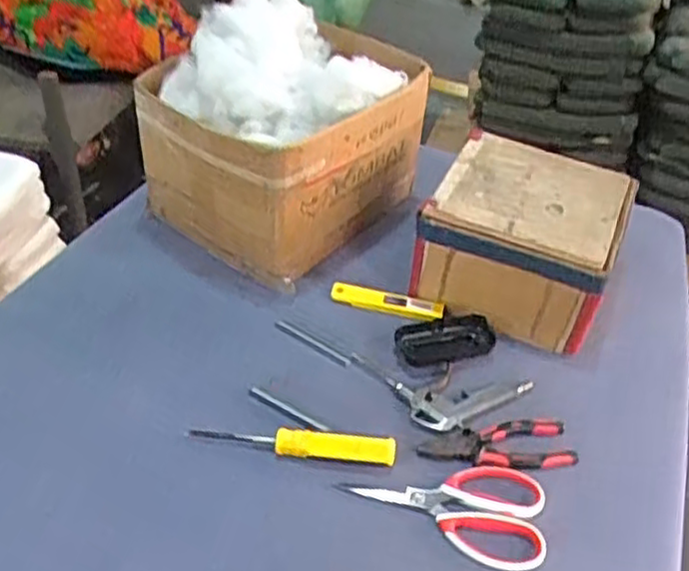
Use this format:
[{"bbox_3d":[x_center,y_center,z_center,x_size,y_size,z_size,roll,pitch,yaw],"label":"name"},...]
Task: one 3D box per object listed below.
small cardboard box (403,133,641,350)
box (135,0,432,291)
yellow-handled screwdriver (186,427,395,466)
[{"bbox_3d":[0.217,-0.061,0.874,0.212,0.118,0.211,19,44,17],"label":"small cardboard box"},{"bbox_3d":[-0.069,-0.196,0.935,0.238,0.235,0.302,31,49,28],"label":"box"},{"bbox_3d":[-0.051,0.147,0.691,0.197,0.030,0.024,7,40,2],"label":"yellow-handled screwdriver"}]

